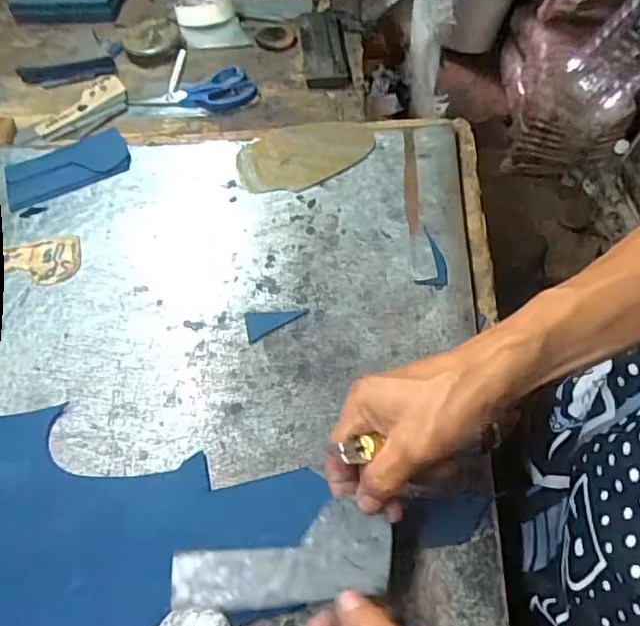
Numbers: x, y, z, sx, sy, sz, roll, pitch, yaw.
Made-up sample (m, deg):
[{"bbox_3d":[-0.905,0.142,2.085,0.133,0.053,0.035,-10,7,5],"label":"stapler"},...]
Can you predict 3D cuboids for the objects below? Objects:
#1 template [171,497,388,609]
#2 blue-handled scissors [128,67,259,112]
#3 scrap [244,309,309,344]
[{"bbox_3d":[-0.021,0.148,0.354,0.132,0.004,0.053,-2,70,-8],"label":"template"},{"bbox_3d":[-0.158,-0.271,0.719,0.154,0.010,0.066,-13,56,-4],"label":"blue-handled scissors"},{"bbox_3d":[-0.039,0.007,0.513,0.054,0.004,0.028,-13,56,-4],"label":"scrap"}]

